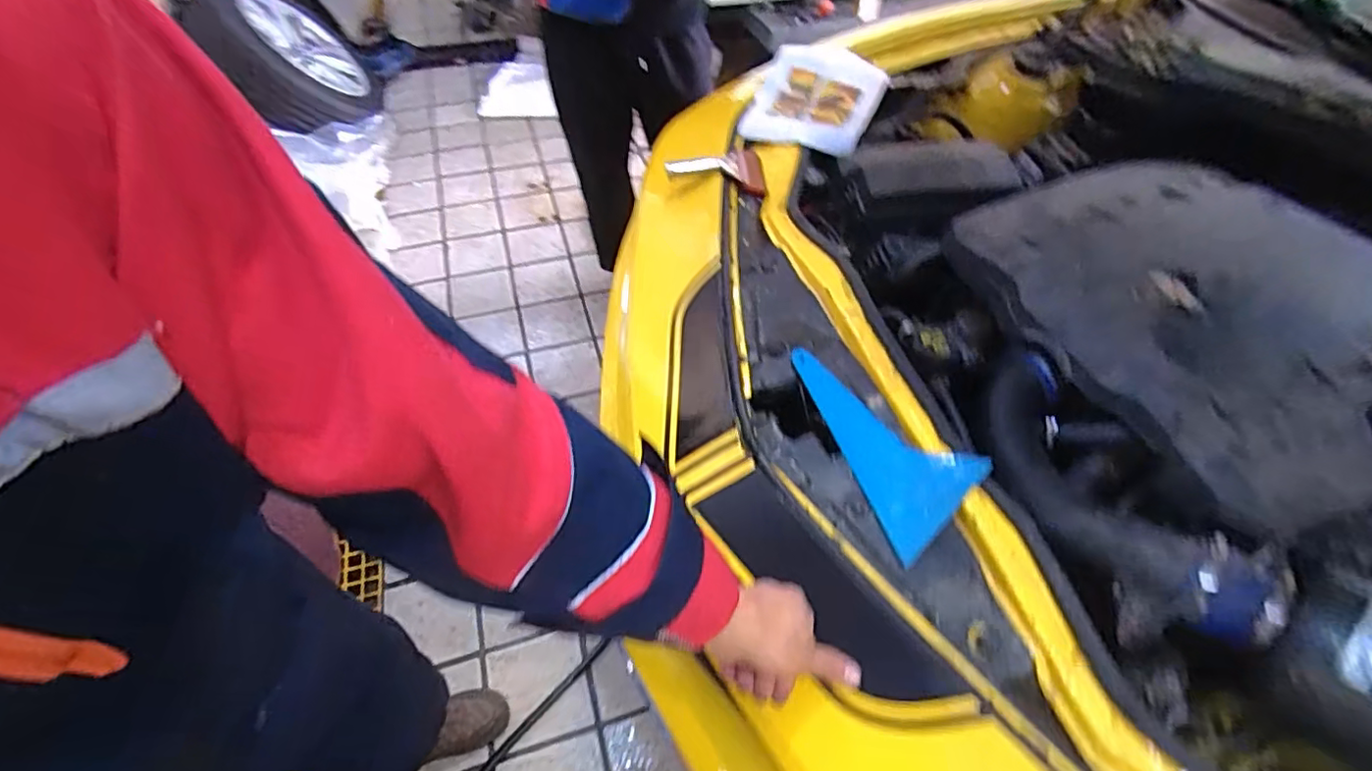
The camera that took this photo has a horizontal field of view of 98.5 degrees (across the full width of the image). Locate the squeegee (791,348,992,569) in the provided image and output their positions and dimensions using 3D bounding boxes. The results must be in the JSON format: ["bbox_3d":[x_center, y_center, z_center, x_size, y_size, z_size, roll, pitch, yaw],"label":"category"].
[{"bbox_3d":[0.186,0.060,0.666,0.124,0.016,0.257,-45,49,-6],"label":"squeegee"}]

